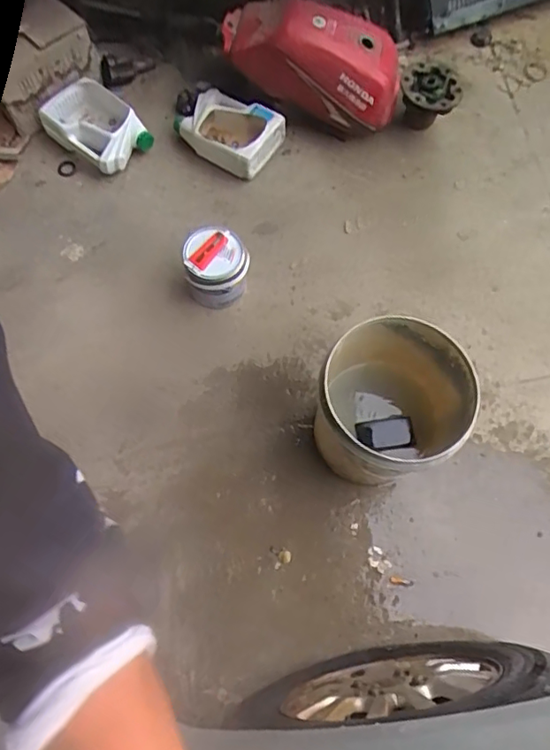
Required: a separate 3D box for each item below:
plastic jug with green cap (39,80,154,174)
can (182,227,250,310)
[{"bbox_3d":[-0.541,-0.753,1.703,0.297,0.106,0.216,42,75,11],"label":"plastic jug with green cap"},{"bbox_3d":[-0.157,-0.281,1.498,0.158,0.201,0.171,1,69,-2],"label":"can"}]

